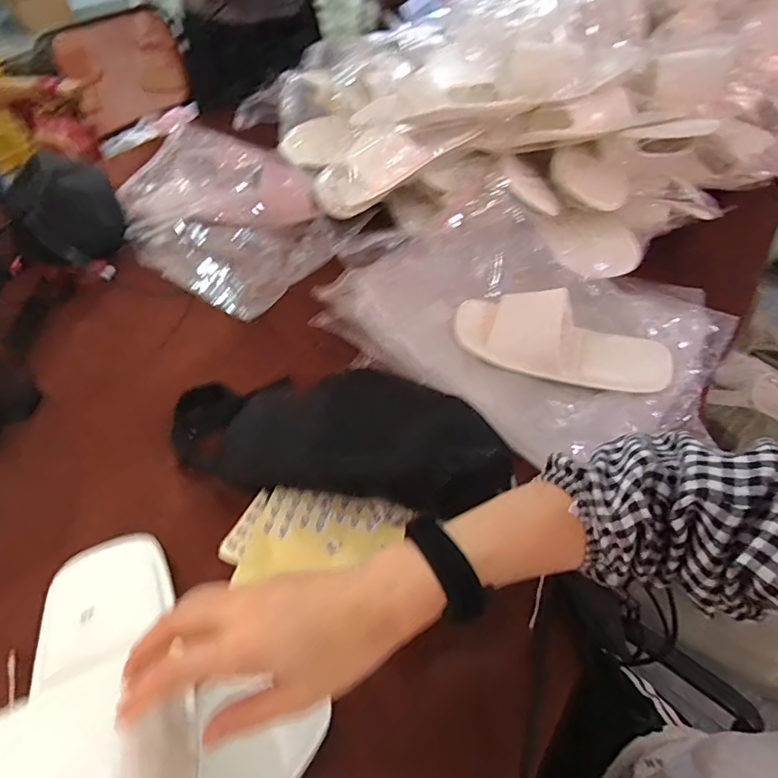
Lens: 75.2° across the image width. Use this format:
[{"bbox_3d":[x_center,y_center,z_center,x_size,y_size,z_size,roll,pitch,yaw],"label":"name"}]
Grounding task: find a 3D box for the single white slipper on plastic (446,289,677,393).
[{"bbox_3d":[0.193,-0.060,0.570,0.233,0.047,0.094,13,51,10],"label":"single white slipper on plastic"}]

